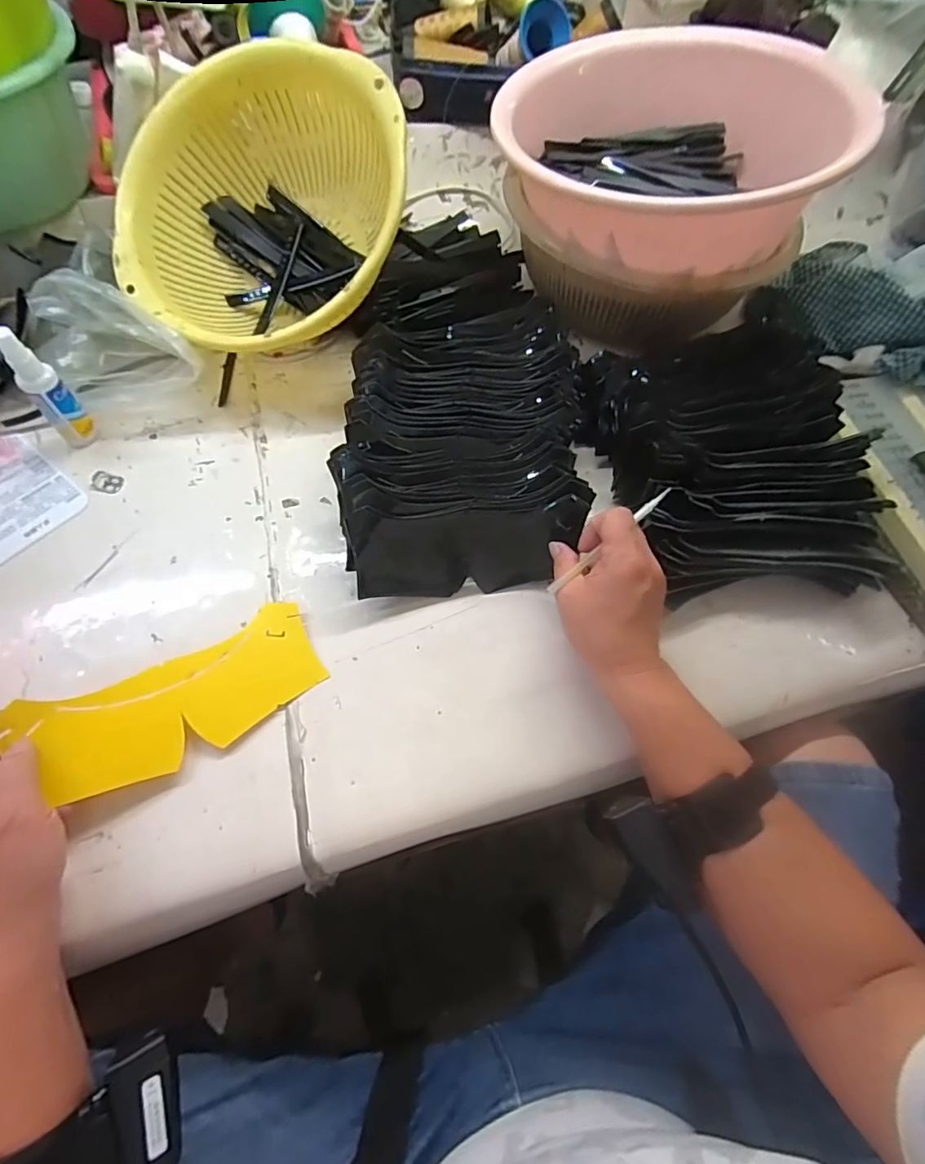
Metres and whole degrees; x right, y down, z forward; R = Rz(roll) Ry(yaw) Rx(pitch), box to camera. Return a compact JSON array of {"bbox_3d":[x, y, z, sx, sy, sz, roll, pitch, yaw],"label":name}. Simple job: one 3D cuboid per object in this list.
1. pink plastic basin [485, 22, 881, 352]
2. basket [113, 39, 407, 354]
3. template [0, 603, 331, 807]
[{"bbox_3d":[0.200,-0.417,0.560,0.304,0.193,0.304,1,68,-2],"label":"pink plastic basin"},{"bbox_3d":[-0.186,-0.357,0.529,0.301,0.116,0.301,7,90,16],"label":"basket"},{"bbox_3d":[-0.206,0.088,0.390,0.199,0.019,0.080,-25,82,-24],"label":"template"}]

